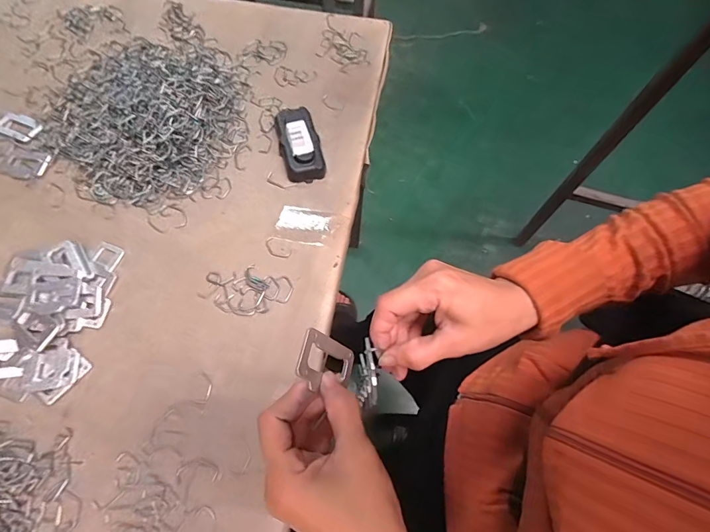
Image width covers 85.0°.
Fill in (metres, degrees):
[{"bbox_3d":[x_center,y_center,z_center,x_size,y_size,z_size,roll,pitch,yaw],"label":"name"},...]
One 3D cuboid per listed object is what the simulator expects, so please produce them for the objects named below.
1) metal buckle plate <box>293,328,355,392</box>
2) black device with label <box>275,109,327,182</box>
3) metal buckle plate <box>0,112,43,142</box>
[{"bbox_3d":[-0.019,0.065,0.265,0.004,0.048,0.033,-12,52,41],"label":"metal buckle plate"},{"bbox_3d":[-0.073,-0.164,0.502,0.050,0.031,0.110,-11,67,-5],"label":"black device with label"},{"bbox_3d":[-0.445,-0.184,0.512,0.059,0.004,0.034,22,68,9],"label":"metal buckle plate"}]

